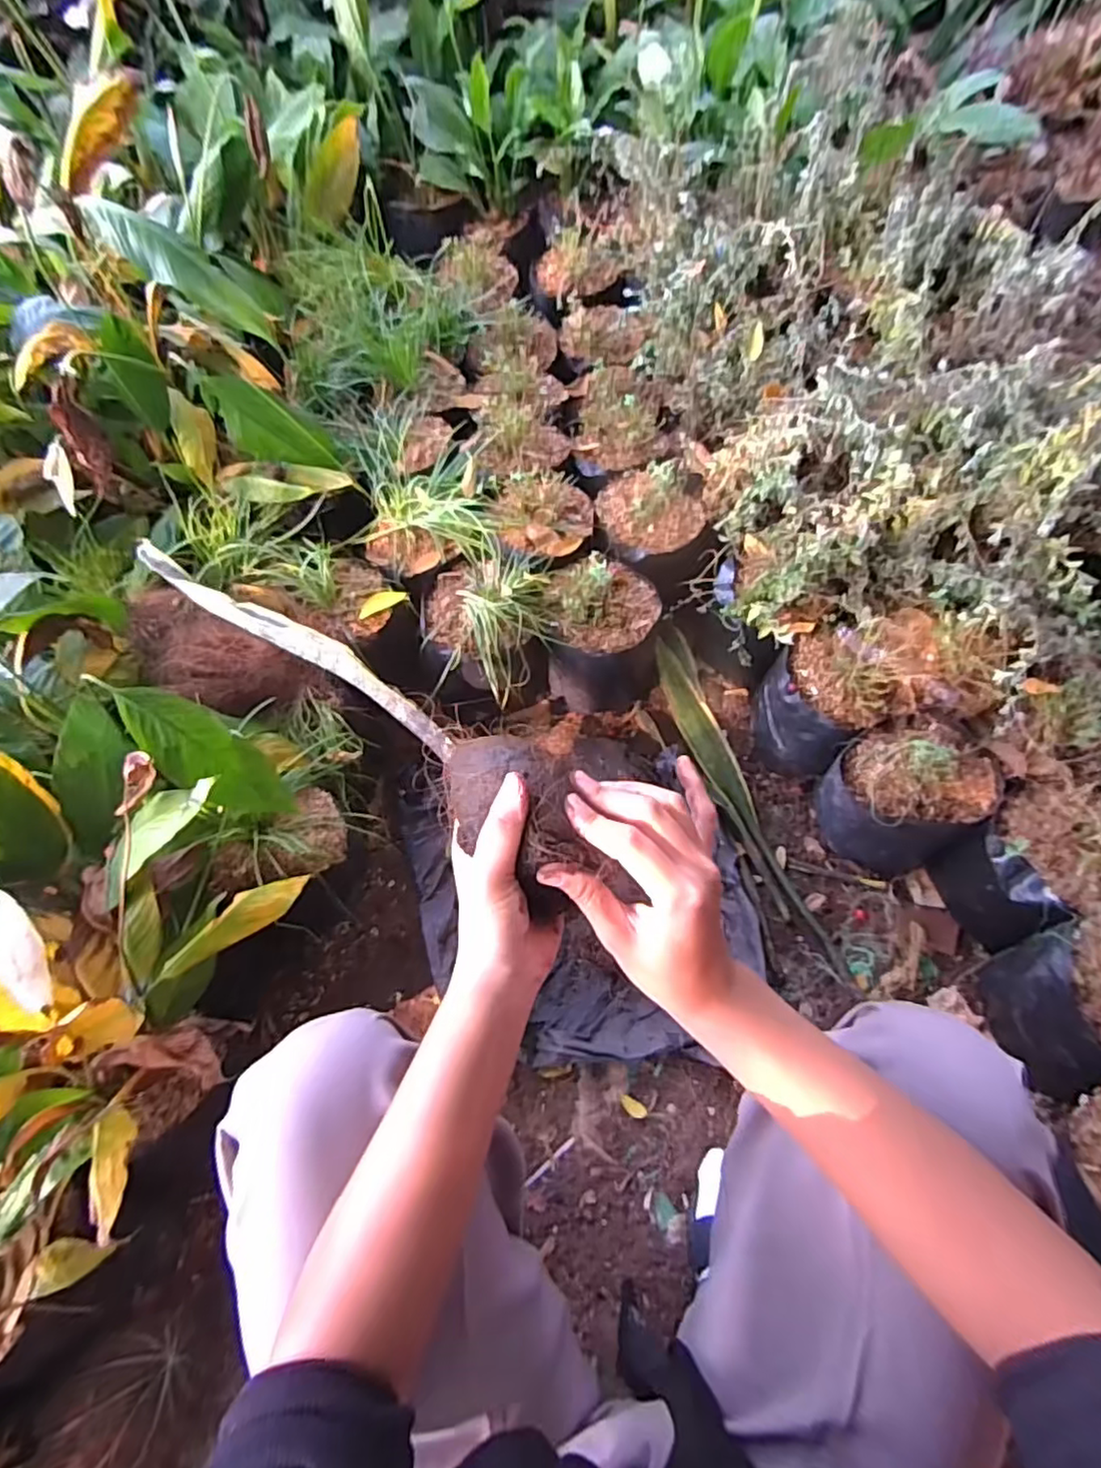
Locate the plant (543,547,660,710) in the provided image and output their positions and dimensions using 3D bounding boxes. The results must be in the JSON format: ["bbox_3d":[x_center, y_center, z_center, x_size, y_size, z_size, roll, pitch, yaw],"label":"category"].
[{"bbox_3d":[0.069,-0.132,0.848,0.149,0.181,0.138,-7,63,-4],"label":"plant"}]

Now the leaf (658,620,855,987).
[{"bbox_3d":[0.239,0.075,0.829,0.061,0.048,0.493,-17,64,-9],"label":"leaf"}]

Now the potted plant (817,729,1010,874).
[{"bbox_3d":[0.405,0.068,0.753,0.155,0.181,0.135,21,65,10],"label":"potted plant"}]

